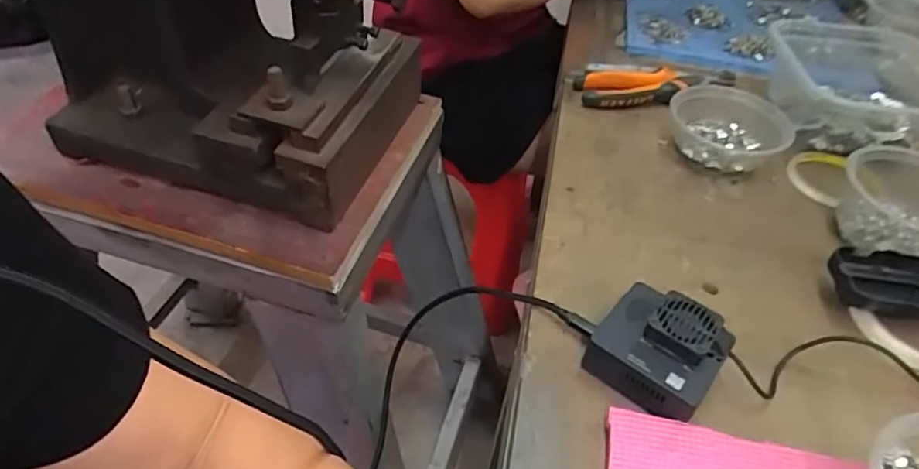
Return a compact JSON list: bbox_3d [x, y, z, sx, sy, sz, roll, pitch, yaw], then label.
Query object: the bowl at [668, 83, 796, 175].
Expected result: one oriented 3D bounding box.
[{"bbox_3d":[0.266,-0.101,0.601,0.116,0.051,0.095,26,48,22],"label":"bowl"}]

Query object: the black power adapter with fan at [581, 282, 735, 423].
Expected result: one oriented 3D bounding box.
[{"bbox_3d":[0.135,0.077,0.406,0.077,0.046,0.071,31,50,26],"label":"black power adapter with fan"}]

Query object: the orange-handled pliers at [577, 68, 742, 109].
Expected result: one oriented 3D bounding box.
[{"bbox_3d":[0.232,-0.167,0.672,0.195,0.030,0.057,-4,44,-9],"label":"orange-handled pliers"}]

